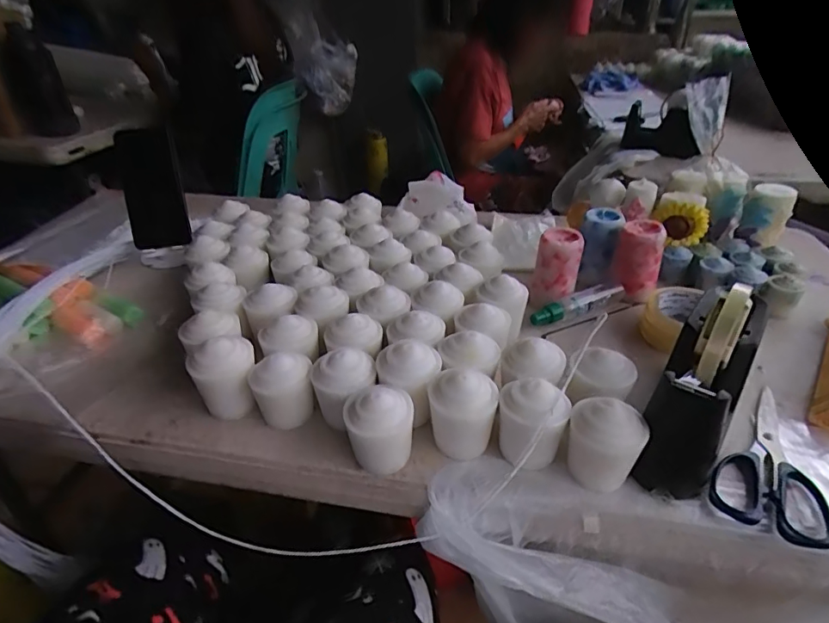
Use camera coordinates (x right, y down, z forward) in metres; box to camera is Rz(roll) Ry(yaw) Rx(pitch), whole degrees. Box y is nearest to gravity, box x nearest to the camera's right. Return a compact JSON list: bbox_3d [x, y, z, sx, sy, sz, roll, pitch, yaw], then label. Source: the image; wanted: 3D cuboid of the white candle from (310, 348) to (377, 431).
[{"bbox_3d":[-0.062,0.070,0.448,0.053,0.060,0.049,-1,35,1],"label":"white candle"}]

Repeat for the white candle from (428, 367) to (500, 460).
[{"bbox_3d":[0.041,0.085,0.427,0.059,0.068,0.058,2,35,5],"label":"white candle"}]

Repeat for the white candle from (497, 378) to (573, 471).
[{"bbox_3d":[0.096,0.093,0.407,0.055,0.070,0.047,10,37,17],"label":"white candle"}]

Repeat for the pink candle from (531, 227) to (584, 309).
[{"bbox_3d":[0.176,-0.055,0.616,0.052,0.086,0.053,7,36,13],"label":"pink candle"}]

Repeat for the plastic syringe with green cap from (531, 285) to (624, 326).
[{"bbox_3d":[0.200,-0.006,0.609,0.133,0.026,0.025,-14,36,-17],"label":"plastic syringe with green cap"}]

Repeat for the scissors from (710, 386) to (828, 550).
[{"bbox_3d":[0.297,0.116,0.420,0.078,0.013,0.169,14,38,22],"label":"scissors"}]

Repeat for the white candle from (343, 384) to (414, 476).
[{"bbox_3d":[-0.031,0.097,0.412,0.060,0.065,0.054,-6,35,-6],"label":"white candle"}]

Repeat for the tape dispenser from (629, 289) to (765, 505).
[{"bbox_3d":[0.241,0.056,0.413,0.058,0.136,0.170,22,41,30],"label":"tape dispenser"}]

